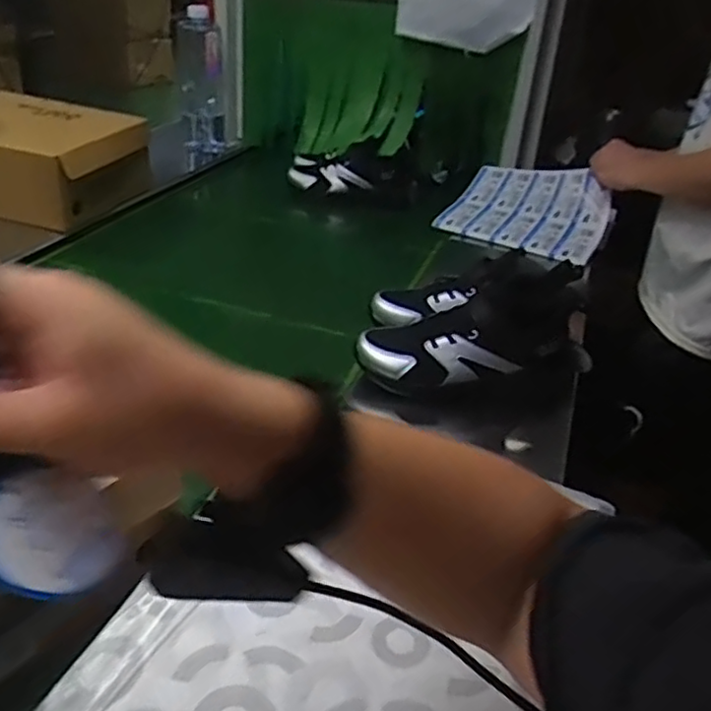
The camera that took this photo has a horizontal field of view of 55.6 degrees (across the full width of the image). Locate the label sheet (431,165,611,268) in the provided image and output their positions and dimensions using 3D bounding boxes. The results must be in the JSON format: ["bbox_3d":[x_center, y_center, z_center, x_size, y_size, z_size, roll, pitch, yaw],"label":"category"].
[{"bbox_3d":[0.274,-0.249,1.104,0.143,0.120,0.272,-23,42,-37],"label":"label sheet"}]

